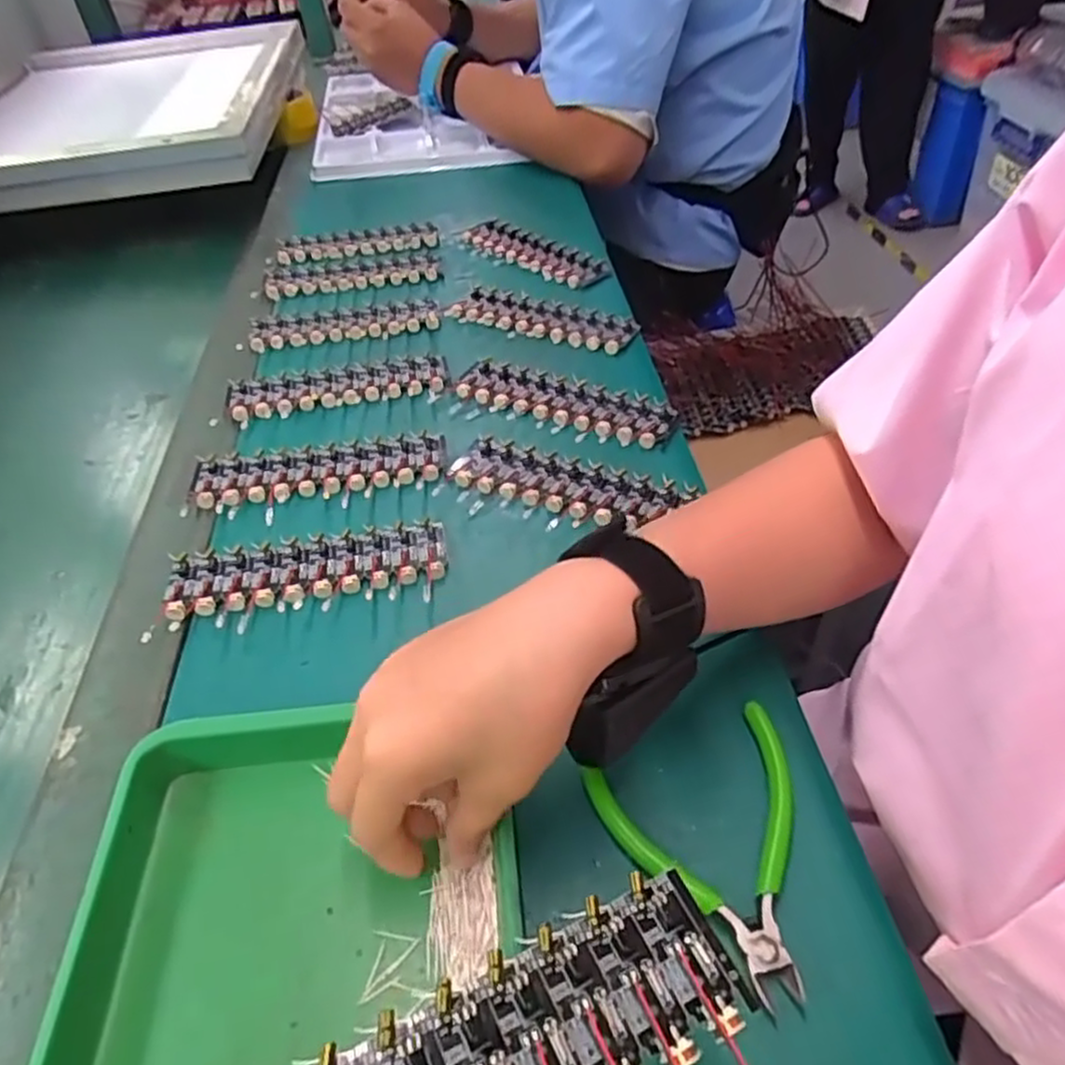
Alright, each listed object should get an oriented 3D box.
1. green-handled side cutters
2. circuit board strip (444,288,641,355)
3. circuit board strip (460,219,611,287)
[{"bbox_3d":[0.082,0.129,0.299,0.089,0.007,0.105,-17,47,-12],"label":"green-handled side cutters"},{"bbox_3d":[0.007,-0.176,0.596,0.152,0.008,0.054,19,50,21],"label":"circuit board strip"},{"bbox_3d":[-0.001,-0.261,0.681,0.154,0.008,0.053,32,55,30],"label":"circuit board strip"}]

